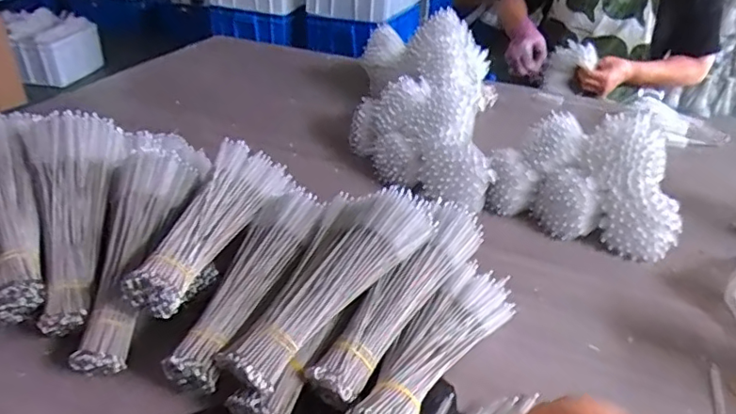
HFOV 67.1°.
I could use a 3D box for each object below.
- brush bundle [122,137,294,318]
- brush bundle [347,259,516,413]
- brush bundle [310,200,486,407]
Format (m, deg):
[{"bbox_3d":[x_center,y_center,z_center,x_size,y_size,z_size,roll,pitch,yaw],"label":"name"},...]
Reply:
[{"bbox_3d":[-0.159,0.012,0.583,0.078,0.059,0.248,9,34,11],"label":"brush bundle"},{"bbox_3d":[0.067,0.142,0.544,0.067,0.051,0.239,22,39,29],"label":"brush bundle"},{"bbox_3d":[0.034,0.089,0.556,0.052,0.052,0.241,25,57,35],"label":"brush bundle"}]

